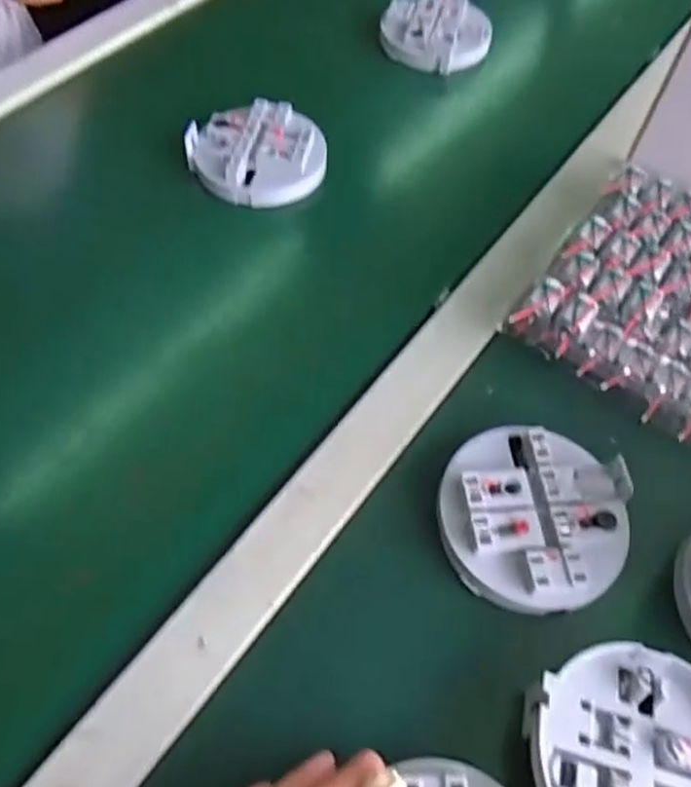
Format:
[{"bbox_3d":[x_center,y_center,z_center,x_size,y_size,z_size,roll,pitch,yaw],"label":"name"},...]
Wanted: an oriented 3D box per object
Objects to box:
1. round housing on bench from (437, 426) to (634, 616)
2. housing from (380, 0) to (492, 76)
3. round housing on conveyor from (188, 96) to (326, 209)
[{"bbox_3d":[0.104,0.068,0.384,0.100,0.023,0.100,2,58,-3],"label":"round housing on bench"},{"bbox_3d":[0.086,-0.344,0.656,0.100,0.020,0.097,2,58,-3],"label":"housing"},{"bbox_3d":[-0.068,-0.189,0.549,0.101,0.025,0.090,-24,62,-18],"label":"round housing on conveyor"}]

